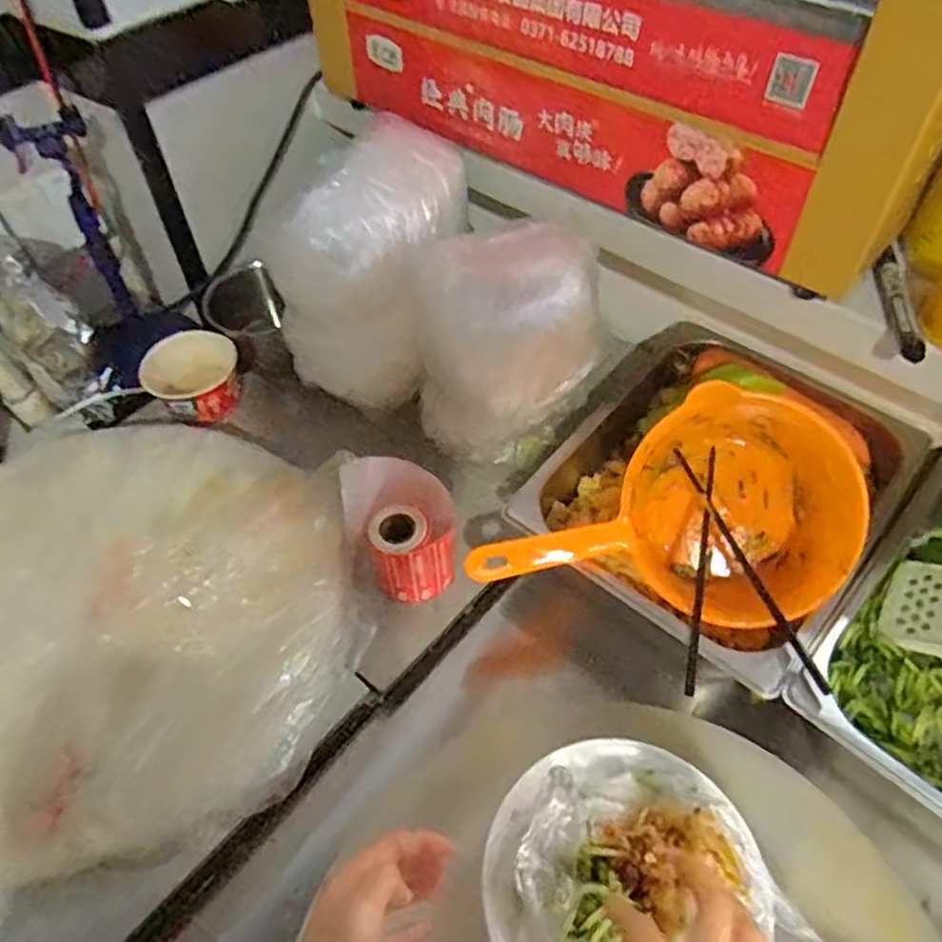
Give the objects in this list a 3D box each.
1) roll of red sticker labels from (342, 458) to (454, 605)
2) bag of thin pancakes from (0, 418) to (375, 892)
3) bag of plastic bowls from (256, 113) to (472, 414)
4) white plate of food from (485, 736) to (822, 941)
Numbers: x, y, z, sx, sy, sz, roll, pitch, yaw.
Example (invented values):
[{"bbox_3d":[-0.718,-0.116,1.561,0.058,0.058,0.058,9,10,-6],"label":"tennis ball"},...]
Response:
[{"bbox_3d":[-0.062,0.049,0.650,0.088,0.079,0.115,-15,53,-9],"label":"roll of red sticker labels"},{"bbox_3d":[-0.310,0.114,0.588,0.411,0.080,0.384,22,56,18],"label":"bag of thin pancakes"},{"bbox_3d":[-0.091,-0.198,0.724,0.125,0.236,0.161,26,58,21],"label":"bag of plastic bowls"},{"bbox_3d":[0.105,0.268,0.480,0.188,0.042,0.178,-1,52,2],"label":"white plate of food"}]

